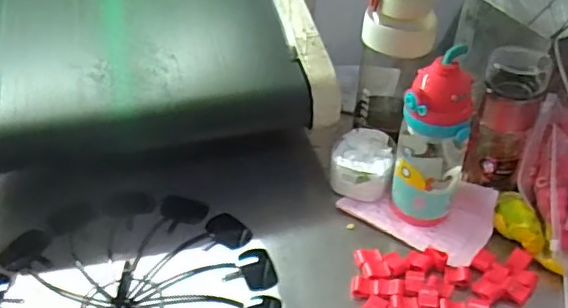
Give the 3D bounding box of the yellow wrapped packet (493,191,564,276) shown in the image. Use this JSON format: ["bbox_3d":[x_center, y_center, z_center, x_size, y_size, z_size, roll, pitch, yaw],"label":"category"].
[{"bbox_3d":[0.280,0.089,0.669,0.035,0.038,0.103,-20,60,-22],"label":"yellow wrapped packet"}]

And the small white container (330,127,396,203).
[{"bbox_3d":[0.100,0.016,0.749,0.076,0.056,0.081,8,41,10],"label":"small white container"}]

